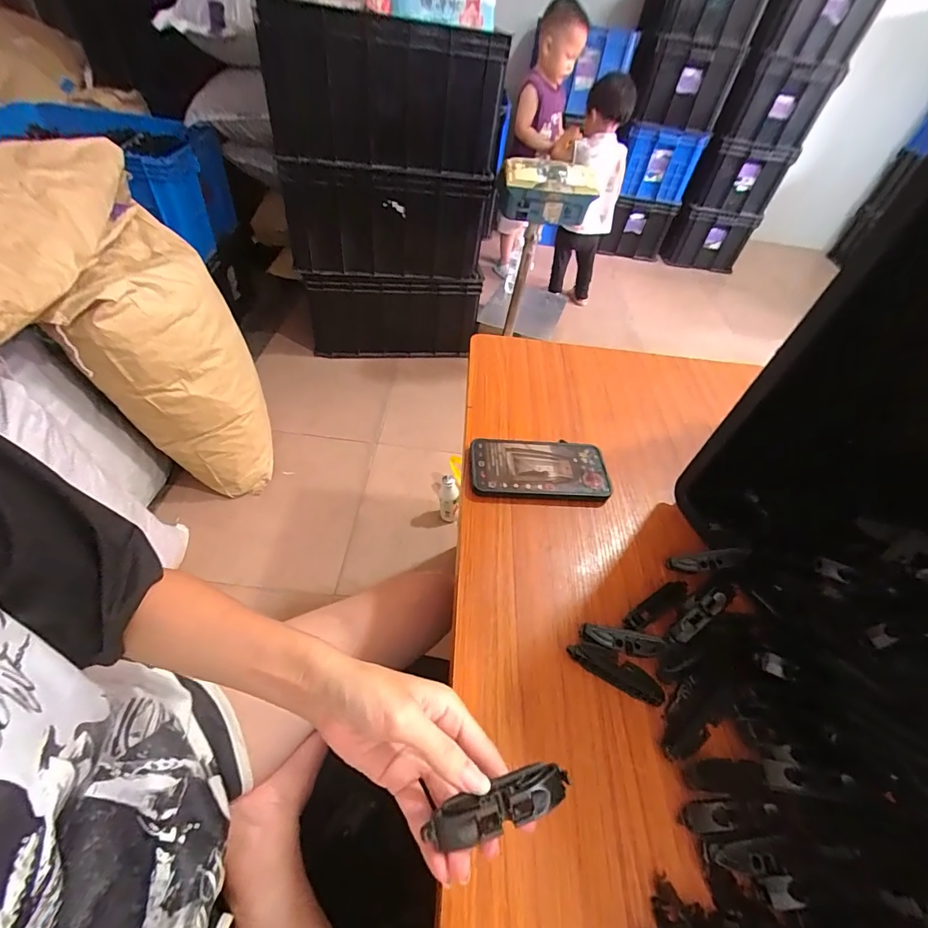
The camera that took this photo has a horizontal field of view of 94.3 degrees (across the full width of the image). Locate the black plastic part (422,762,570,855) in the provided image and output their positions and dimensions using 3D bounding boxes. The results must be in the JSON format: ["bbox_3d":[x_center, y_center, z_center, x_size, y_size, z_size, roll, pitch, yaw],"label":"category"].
[{"bbox_3d":[0.021,0.180,0.227,0.076,0.011,0.022,-10,50,-16],"label":"black plastic part"}]

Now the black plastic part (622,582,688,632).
[{"bbox_3d":[0.179,0.131,0.398,0.077,0.012,0.020,-23,56,-25],"label":"black plastic part"}]

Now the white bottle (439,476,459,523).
[{"bbox_3d":[-0.040,0.097,1.141,0.052,0.155,0.059,0,49,-9],"label":"white bottle"}]

